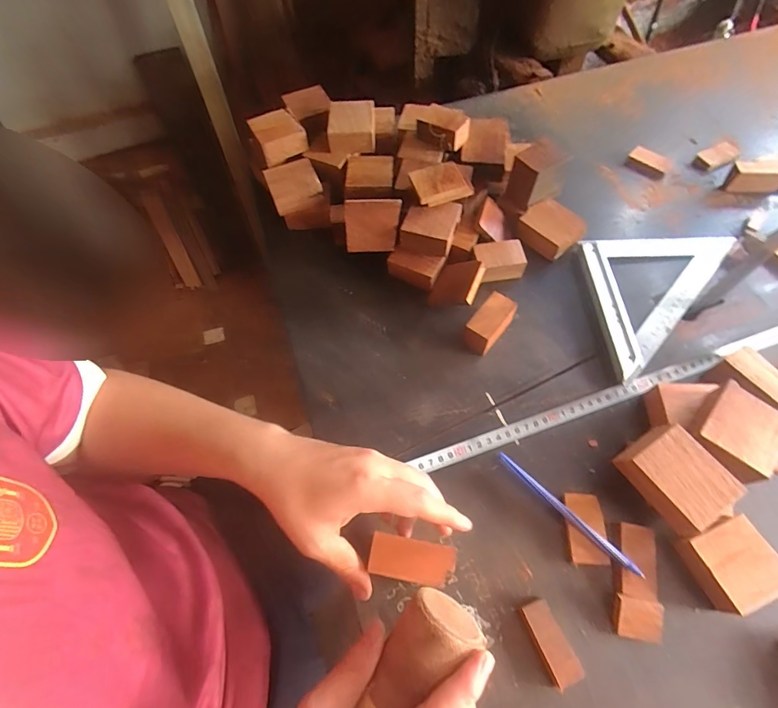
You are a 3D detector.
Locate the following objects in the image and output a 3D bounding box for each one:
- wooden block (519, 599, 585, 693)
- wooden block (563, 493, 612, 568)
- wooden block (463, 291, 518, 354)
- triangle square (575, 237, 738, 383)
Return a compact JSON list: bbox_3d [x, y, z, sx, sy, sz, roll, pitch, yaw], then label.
[{"bbox_3d":[0.123,0.219,0.309,0.022,0.012,0.054,-21,63,-8],"label":"wooden block"},{"bbox_3d":[0.167,0.149,0.347,0.032,0.010,0.055,-2,62,2],"label":"wooden block"},{"bbox_3d":[0.106,-0.031,0.430,0.031,0.039,0.056,37,69,20],"label":"wooden block"},{"bbox_3d":[0.319,-0.058,0.448,0.181,0.011,0.183,-2,62,2],"label":"triangle square"}]

